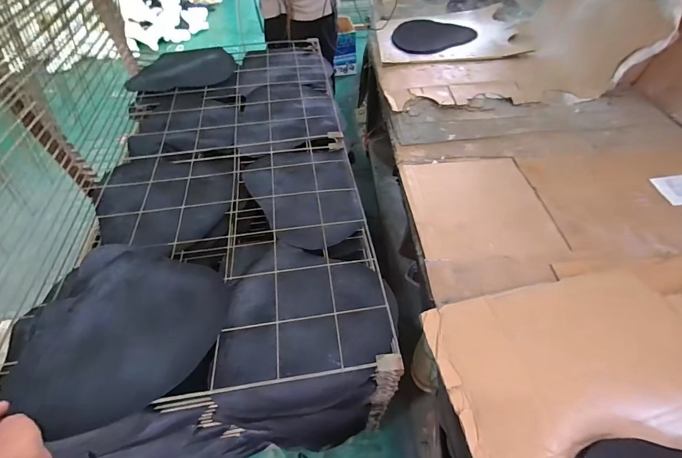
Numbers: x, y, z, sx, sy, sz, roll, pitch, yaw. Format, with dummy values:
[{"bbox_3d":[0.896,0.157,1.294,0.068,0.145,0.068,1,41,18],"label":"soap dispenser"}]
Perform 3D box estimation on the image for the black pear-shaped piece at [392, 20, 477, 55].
[{"bbox_3d":[0.410,-0.904,1.505,0.390,0.013,0.320,-25,56,-18],"label":"black pear-shaped piece"}]

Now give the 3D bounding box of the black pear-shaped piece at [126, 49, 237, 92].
[{"bbox_3d":[-0.566,-0.563,1.155,0.355,0.081,0.134,-26,56,-18],"label":"black pear-shaped piece"}]

